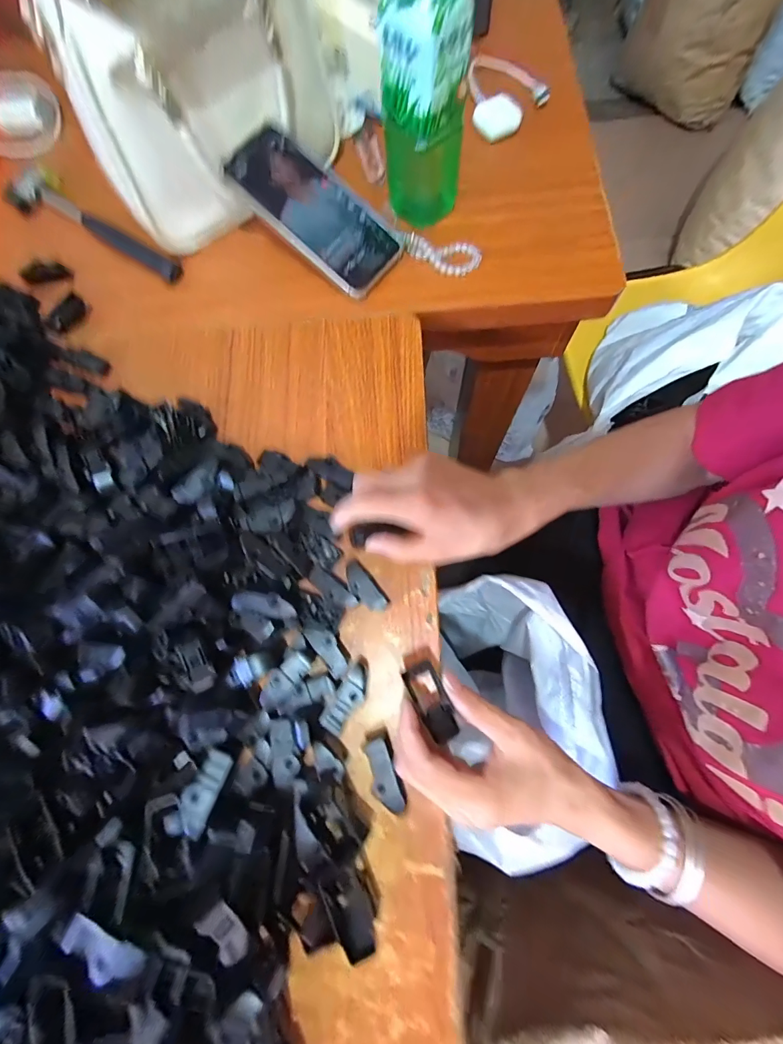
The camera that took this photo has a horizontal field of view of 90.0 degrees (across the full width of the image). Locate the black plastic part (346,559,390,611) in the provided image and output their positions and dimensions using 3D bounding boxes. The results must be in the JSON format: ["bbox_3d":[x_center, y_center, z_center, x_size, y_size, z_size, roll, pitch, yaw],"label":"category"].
[{"bbox_3d":[-0.021,0.051,0.313,0.018,0.014,0.047,-40,77,-8],"label":"black plastic part"}]

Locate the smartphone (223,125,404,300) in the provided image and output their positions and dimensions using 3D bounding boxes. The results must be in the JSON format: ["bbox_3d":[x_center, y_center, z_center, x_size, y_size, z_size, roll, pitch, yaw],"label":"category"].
[{"bbox_3d":[-0.072,-0.302,0.381,0.166,0.017,0.087,36,79,-11],"label":"smartphone"}]

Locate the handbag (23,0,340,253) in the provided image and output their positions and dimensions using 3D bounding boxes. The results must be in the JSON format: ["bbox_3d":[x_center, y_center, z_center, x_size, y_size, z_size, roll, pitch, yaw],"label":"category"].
[{"bbox_3d":[-0.172,-0.394,0.362,0.133,0.171,0.218,30,79,10],"label":"handbag"}]

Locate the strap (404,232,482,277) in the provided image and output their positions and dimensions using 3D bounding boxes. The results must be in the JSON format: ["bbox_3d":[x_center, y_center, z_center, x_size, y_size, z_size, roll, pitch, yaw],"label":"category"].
[{"bbox_3d":[0.053,-0.271,0.396,0.077,0.019,0.034,0,75,2],"label":"strap"}]

